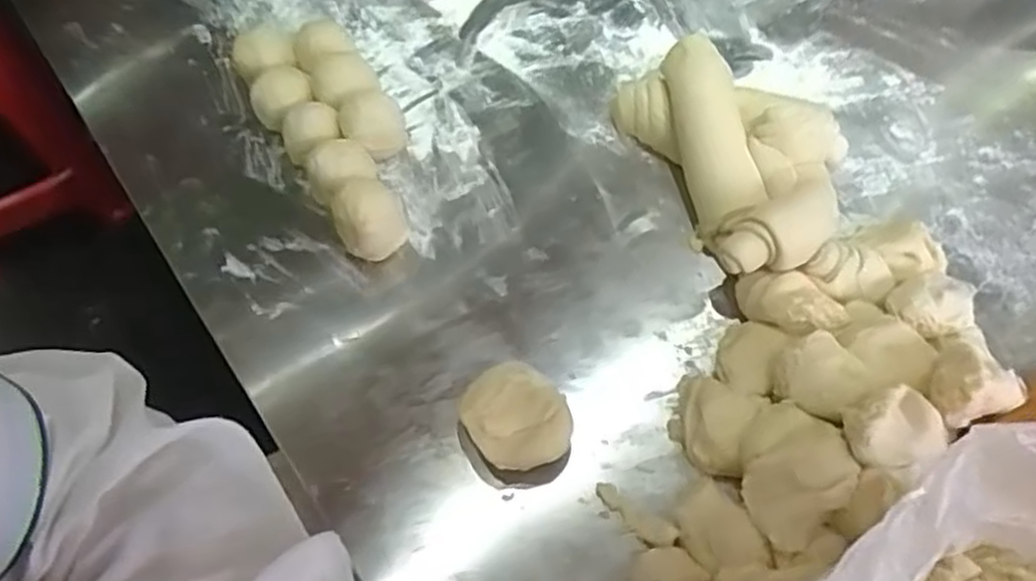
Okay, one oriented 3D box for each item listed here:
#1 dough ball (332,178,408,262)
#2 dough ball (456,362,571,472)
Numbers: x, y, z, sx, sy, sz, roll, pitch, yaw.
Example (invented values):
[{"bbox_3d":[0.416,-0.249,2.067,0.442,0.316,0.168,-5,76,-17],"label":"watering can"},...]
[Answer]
[{"bbox_3d":[-0.113,-0.052,0.585,0.051,0.050,0.045,-15,59,-6],"label":"dough ball"},{"bbox_3d":[-0.002,0.085,0.502,0.062,0.028,0.077,-24,58,-13],"label":"dough ball"}]

